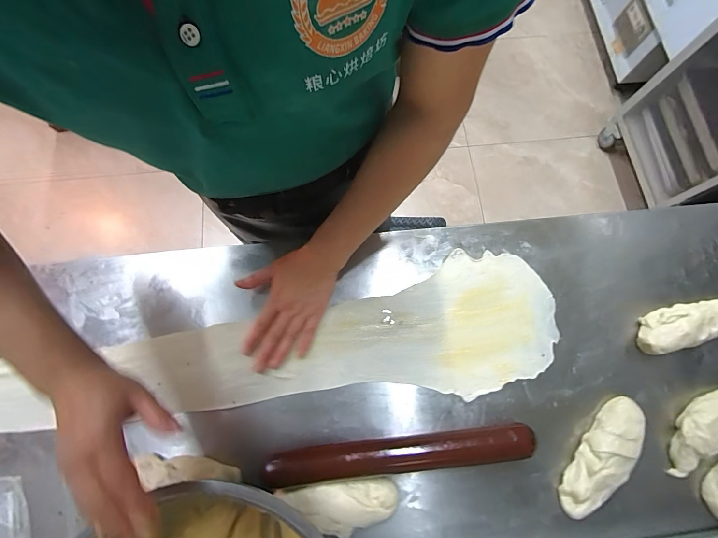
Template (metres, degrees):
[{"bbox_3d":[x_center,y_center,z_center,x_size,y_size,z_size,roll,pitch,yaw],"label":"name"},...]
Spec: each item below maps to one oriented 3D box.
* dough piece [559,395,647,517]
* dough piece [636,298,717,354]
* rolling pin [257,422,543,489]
[{"bbox_3d":[0.300,0.229,0.397,0.049,0.032,0.154,41,77,9],"label":"dough piece"},{"bbox_3d":[0.454,0.074,0.442,0.156,0.033,0.054,-12,75,-5],"label":"dough piece"},{"bbox_3d":[0.046,0.230,0.389,0.316,0.040,0.043,-7,74,-4],"label":"rolling pin"}]

